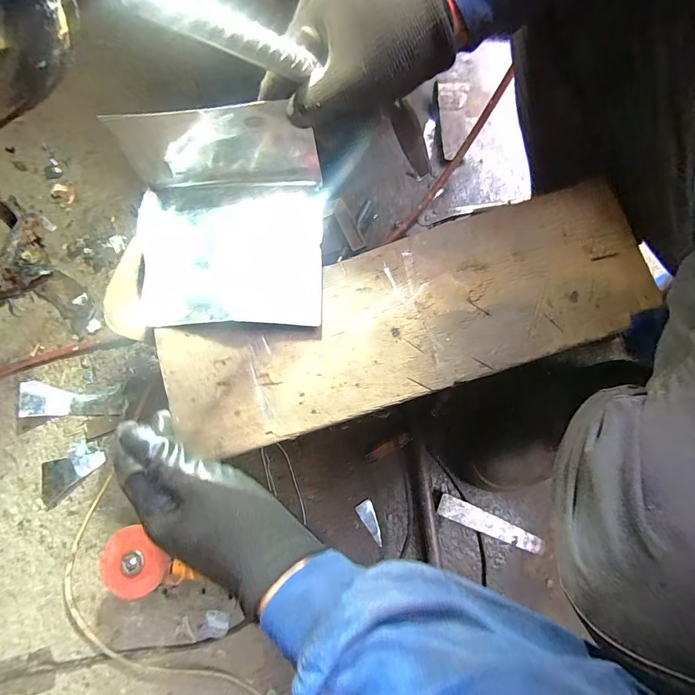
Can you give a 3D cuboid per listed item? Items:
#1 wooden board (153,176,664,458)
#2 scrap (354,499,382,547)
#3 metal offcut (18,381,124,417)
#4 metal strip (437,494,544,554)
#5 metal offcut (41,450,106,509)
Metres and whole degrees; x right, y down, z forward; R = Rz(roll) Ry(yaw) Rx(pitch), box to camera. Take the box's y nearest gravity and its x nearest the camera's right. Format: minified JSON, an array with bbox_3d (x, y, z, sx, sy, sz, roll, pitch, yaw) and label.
[{"bbox_3d":[0.067,-0.033,0.371,0.474,0.012,0.150,-19,80,-4],"label":"wooden board"},{"bbox_3d":[0.036,0.273,0.597,0.027,0.010,0.066,-22,80,-5],"label":"scrap"},{"bbox_3d":[-0.435,0.080,0.603,0.127,0.044,0.054,-2,79,-1],"label":"metal offcut"},{"bbox_3d":[0.220,0.272,0.593,0.164,0.007,0.034,22,67,3],"label":"metal strip"},{"bbox_3d":[-0.439,0.191,0.597,0.109,0.018,0.061,-41,83,-8],"label":"metal offcut"}]

